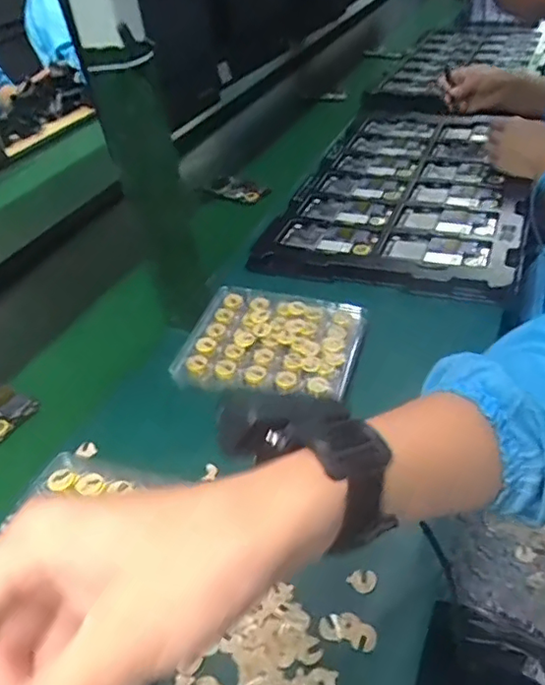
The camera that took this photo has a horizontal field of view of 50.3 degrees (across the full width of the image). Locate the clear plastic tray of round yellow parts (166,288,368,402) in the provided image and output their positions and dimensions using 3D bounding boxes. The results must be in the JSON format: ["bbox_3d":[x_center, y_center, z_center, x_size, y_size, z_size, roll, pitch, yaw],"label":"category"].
[{"bbox_3d":[0.000,-0.002,0.616,0.172,0.027,0.140,8,42,16],"label":"clear plastic tray of round yellow parts"}]

